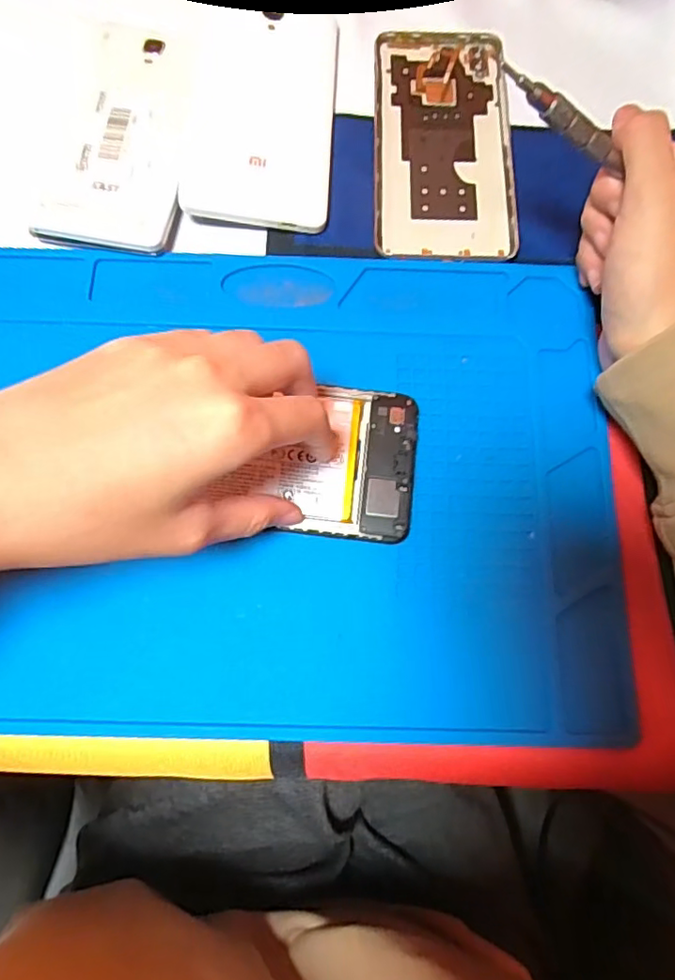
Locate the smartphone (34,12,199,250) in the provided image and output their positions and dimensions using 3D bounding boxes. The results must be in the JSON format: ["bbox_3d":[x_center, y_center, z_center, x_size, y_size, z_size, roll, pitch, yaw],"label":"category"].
[{"bbox_3d":[-0.114,-0.190,0.302,0.069,0.010,0.140,5,75,0],"label":"smartphone"}]

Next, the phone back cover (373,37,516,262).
[{"bbox_3d":[0.058,-0.195,0.314,0.075,0.005,0.153,2,75,-1],"label":"phone back cover"}]

